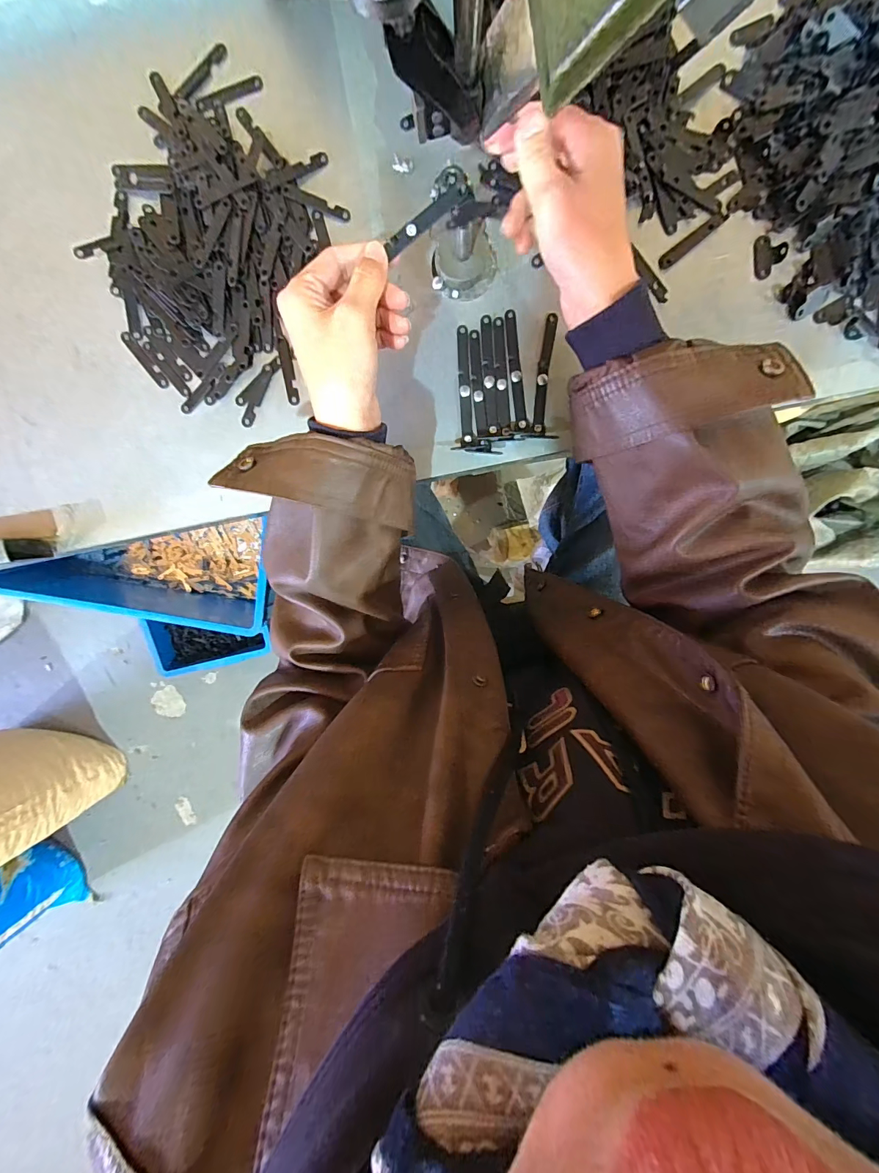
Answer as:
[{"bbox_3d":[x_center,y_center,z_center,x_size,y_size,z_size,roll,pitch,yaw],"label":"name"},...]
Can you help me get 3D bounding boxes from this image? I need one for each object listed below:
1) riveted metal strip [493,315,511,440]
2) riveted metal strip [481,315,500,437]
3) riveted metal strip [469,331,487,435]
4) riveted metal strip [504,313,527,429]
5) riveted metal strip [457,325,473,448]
[{"bbox_3d":[0.049,-0.165,0.328,0.009,0.004,0.087,-5,98,5],"label":"riveted metal strip"},{"bbox_3d":[0.040,-0.165,0.327,0.009,0.004,0.090,-4,98,4],"label":"riveted metal strip"},{"bbox_3d":[0.030,-0.160,0.328,0.009,0.004,0.079,-5,98,5],"label":"riveted metal strip"},{"bbox_3d":[0.060,-0.168,0.326,0.008,0.004,0.090,-7,98,5],"label":"riveted metal strip"},{"bbox_3d":[0.021,-0.158,0.329,0.010,0.004,0.090,-2,99,4],"label":"riveted metal strip"}]

